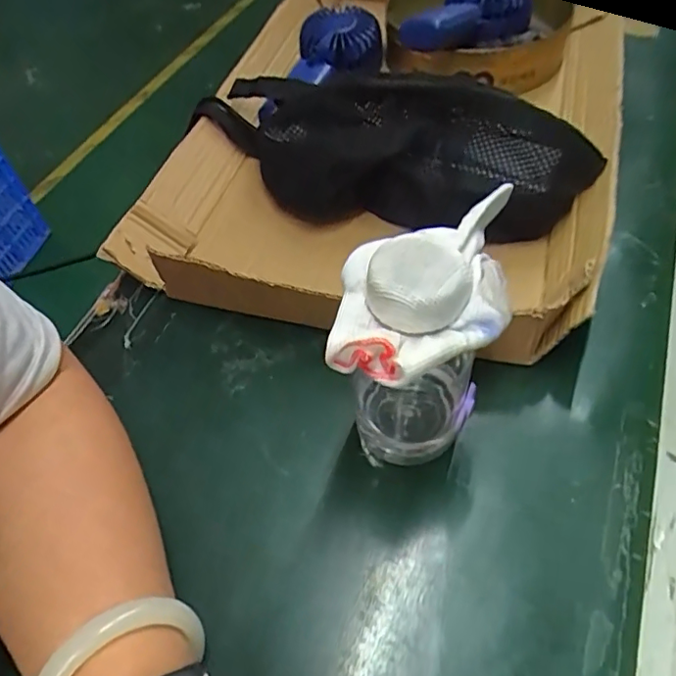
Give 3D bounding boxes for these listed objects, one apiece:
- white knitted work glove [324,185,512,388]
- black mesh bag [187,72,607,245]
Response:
[{"bbox_3d":[0.040,-0.031,0.254,0.073,0.034,0.110,10,56,9],"label":"white knitted work glove"},{"bbox_3d":[0.027,-0.170,0.458,0.321,0.098,0.148,27,60,20],"label":"black mesh bag"}]

